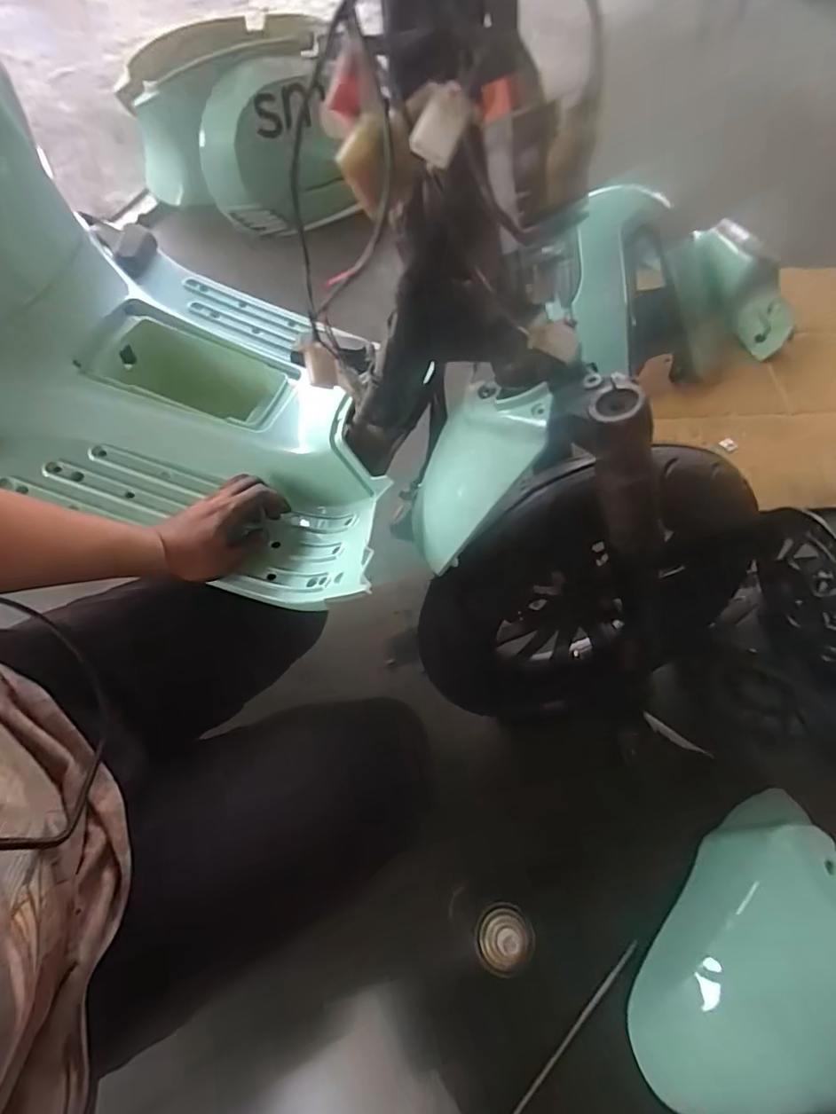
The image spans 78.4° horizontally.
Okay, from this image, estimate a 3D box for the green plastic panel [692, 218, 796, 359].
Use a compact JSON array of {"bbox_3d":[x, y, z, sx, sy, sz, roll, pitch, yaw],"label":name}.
[{"bbox_3d":[0.742,-0.613,1.157,0.124,0.035,0.328,-28,83,26],"label":"green plastic panel"}]

